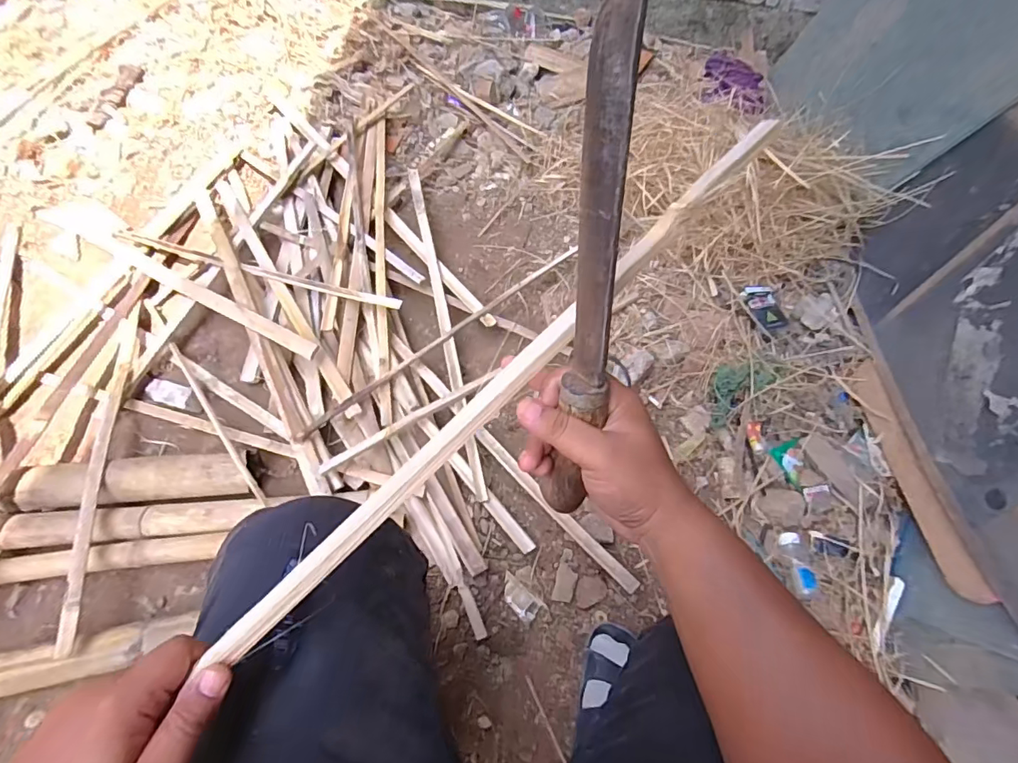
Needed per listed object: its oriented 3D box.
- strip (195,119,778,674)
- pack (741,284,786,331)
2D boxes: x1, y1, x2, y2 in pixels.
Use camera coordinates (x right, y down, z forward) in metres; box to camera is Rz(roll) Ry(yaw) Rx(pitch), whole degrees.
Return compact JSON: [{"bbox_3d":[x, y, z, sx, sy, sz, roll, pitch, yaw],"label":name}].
[{"bbox_3d":[0.009,-0.010,0.335,0.509,0.008,0.019,-44,71,-9],"label":"strip"},{"bbox_3d":[0.499,-0.145,0.969,0.062,0.029,0.096,-11,60,-9],"label":"pack"}]

